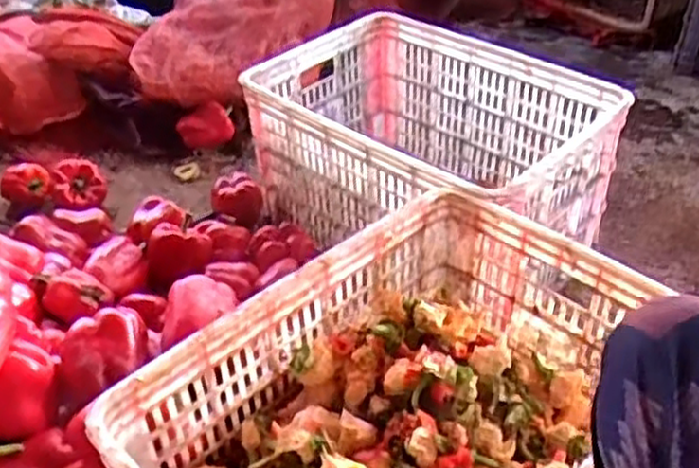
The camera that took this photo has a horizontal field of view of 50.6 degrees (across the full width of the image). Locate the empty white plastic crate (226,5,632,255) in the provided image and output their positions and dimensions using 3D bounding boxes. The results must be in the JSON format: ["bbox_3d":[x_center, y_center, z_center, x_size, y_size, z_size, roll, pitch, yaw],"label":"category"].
[{"bbox_3d":[0.113,-0.123,1.189,0.393,0.256,0.510,-33,48,-32],"label":"empty white plastic crate"}]

